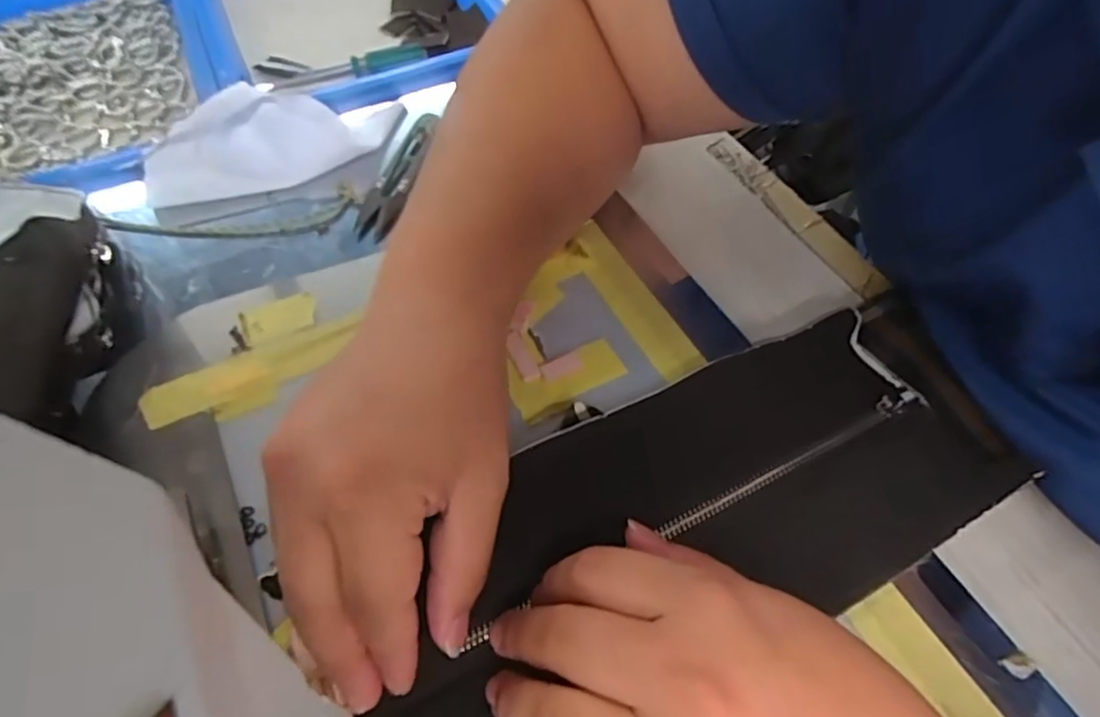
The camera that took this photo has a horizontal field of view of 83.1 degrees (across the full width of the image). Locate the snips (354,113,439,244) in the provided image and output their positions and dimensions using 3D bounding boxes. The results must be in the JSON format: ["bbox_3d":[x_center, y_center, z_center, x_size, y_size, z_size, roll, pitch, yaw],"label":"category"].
[{"bbox_3d":[-0.094,-0.116,0.391,0.024,0.014,0.109,12,57,9],"label":"snips"}]

